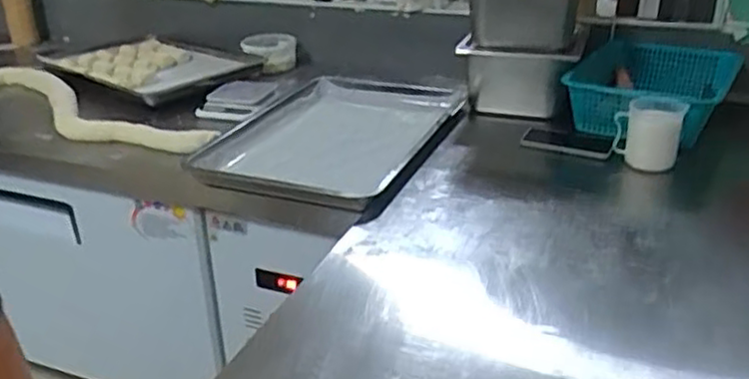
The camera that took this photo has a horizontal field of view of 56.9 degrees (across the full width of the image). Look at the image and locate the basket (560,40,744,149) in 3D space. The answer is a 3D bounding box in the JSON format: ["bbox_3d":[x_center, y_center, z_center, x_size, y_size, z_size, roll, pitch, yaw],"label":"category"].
[{"bbox_3d":[0.519,-0.180,1.346,0.292,0.114,0.376,15,30,30],"label":"basket"}]

